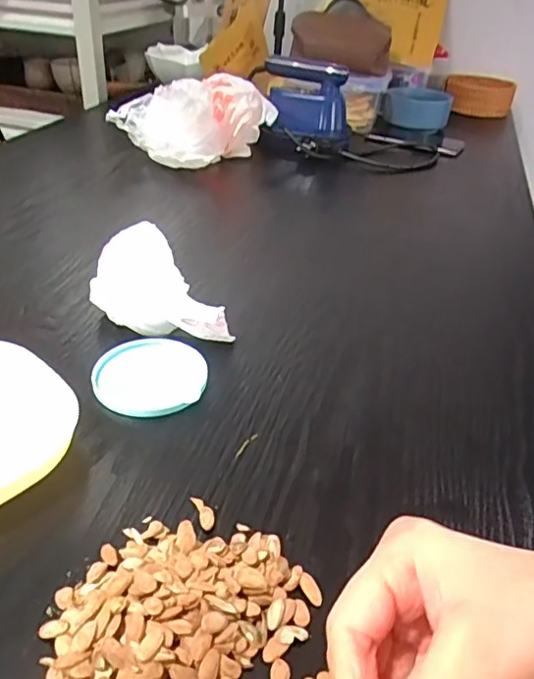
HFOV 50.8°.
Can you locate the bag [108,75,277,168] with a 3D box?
[{"bbox_3d":[-0.101,-0.306,0.802,0.142,0.127,0.182,24,39,27],"label":"bag"}]

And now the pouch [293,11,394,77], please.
[{"bbox_3d":[0.139,-0.555,1.052,0.182,0.091,0.081,14,36,14],"label":"pouch"}]

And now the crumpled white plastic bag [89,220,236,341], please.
[{"bbox_3d":[-0.094,-0.039,0.465,0.077,0.062,0.118,-22,42,-33],"label":"crumpled white plastic bag"}]

